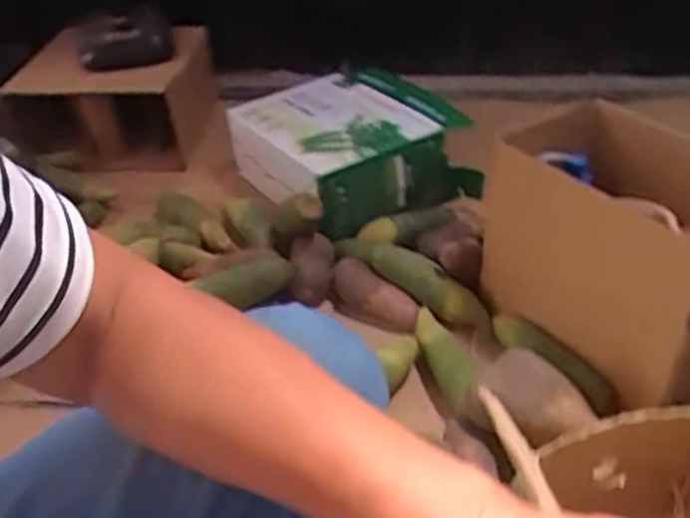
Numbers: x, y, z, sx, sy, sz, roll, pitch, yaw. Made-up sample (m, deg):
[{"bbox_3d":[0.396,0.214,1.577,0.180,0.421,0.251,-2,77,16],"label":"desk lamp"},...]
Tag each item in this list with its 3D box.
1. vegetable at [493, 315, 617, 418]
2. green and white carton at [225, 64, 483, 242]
[{"bbox_3d":[0.275,0.129,0.963,0.039,0.048,0.212,-21,39,-25],"label":"vegetable"},{"bbox_3d":[-0.004,-0.212,1.320,0.314,0.154,0.389,-19,38,-23],"label":"green and white carton"}]

